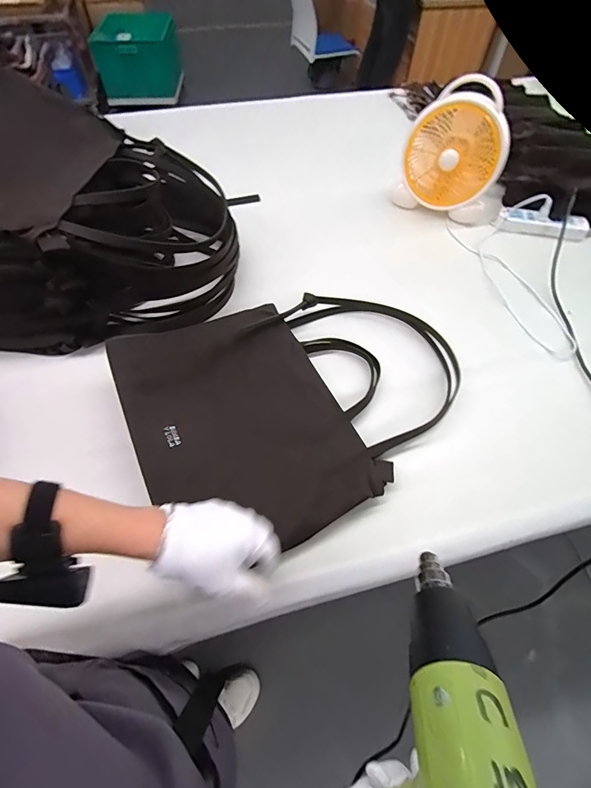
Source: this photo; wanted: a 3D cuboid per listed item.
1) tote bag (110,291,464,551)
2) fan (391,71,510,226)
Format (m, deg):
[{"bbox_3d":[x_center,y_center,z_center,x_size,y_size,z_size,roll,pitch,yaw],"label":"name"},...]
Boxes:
[{"bbox_3d":[0.018,-0.012,0.563,0.497,0.071,0.368,-24,60,-14],"label":"tote bag"},{"bbox_3d":[0.361,-0.523,0.799,0.240,0.227,0.131,23,59,12],"label":"fan"}]

